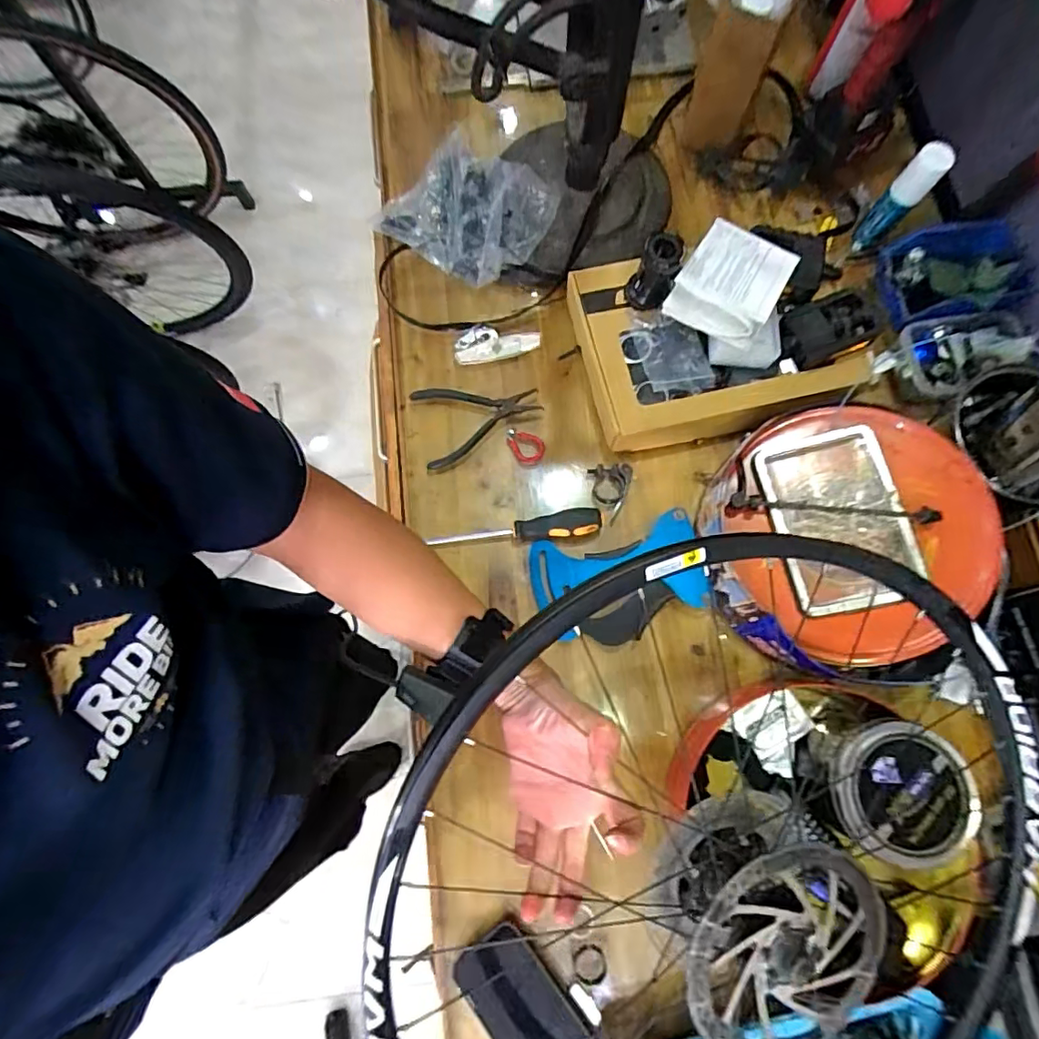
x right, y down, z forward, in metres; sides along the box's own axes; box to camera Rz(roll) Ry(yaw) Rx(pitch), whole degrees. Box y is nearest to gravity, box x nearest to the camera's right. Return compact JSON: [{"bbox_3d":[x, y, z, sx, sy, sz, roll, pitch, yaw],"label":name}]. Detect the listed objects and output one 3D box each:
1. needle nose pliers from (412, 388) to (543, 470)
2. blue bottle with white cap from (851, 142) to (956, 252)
[{"bbox_3d":[-0.051,-0.130,0.690,0.152,0.024,0.100,-17,77,-4],"label":"needle nose pliers"},{"bbox_3d":[0.476,-0.399,0.694,0.039,0.141,0.033,38,79,8],"label":"blue bottle with white cap"}]

